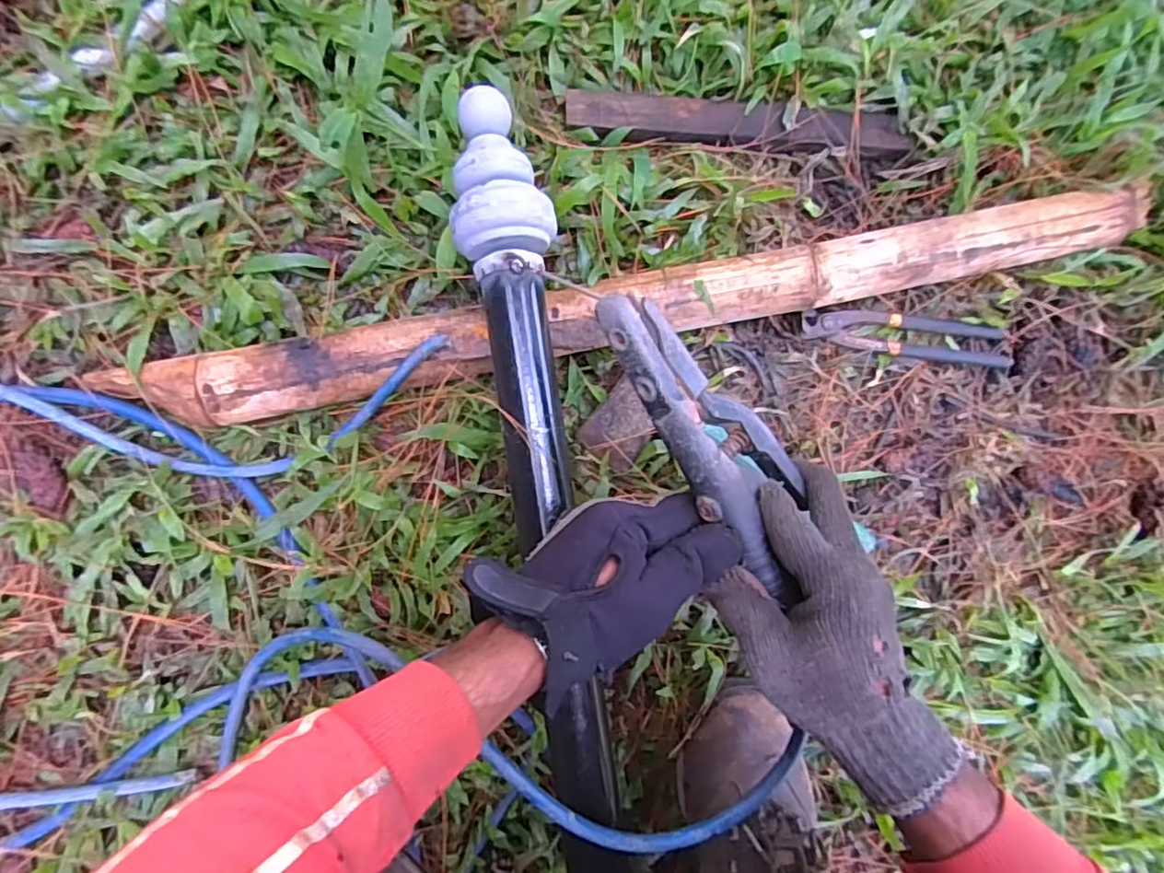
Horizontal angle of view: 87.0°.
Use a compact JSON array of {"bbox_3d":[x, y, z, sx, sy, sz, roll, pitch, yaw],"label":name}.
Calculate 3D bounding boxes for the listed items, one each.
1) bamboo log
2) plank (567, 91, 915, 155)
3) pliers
[{"bbox_3d":[0.075,-0.114,0.519,0.915,0.051,0.063,-13,91,-9],"label":"bamboo log"},{"bbox_3d":[0.146,-0.282,0.549,0.314,0.013,0.036,0,86,-5],"label":"plank"},{"bbox_3d":[0.311,-0.096,0.583,0.210,0.013,0.039,6,86,-4],"label":"pliers"}]

